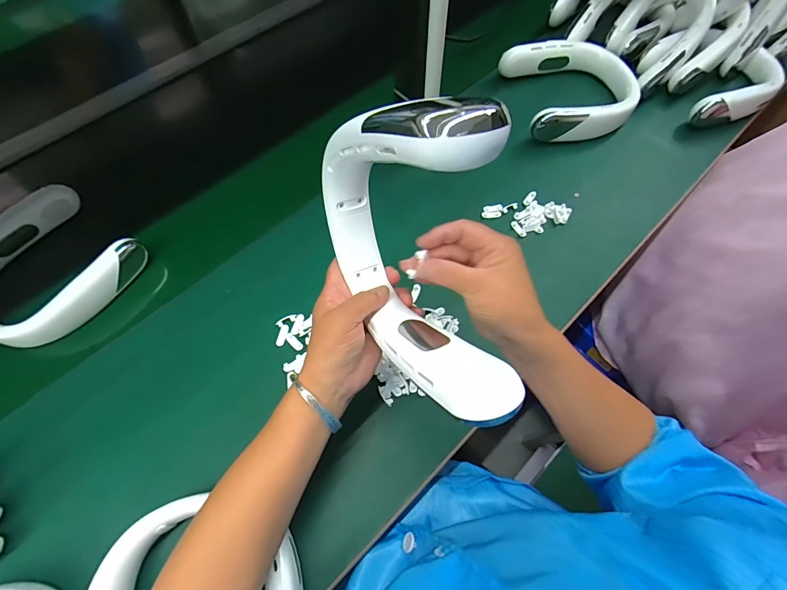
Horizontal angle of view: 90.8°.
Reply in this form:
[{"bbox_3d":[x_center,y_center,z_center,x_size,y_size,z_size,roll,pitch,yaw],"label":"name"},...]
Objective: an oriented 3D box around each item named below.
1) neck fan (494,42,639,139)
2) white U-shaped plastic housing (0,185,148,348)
[{"bbox_3d":[0.293,-0.342,0.637,0.184,0.047,0.193,0,65,-1],"label":"neck fan"},{"bbox_3d":[-0.467,-0.037,0.517,0.209,0.044,0.196,34,69,14],"label":"white U-shaped plastic housing"}]

